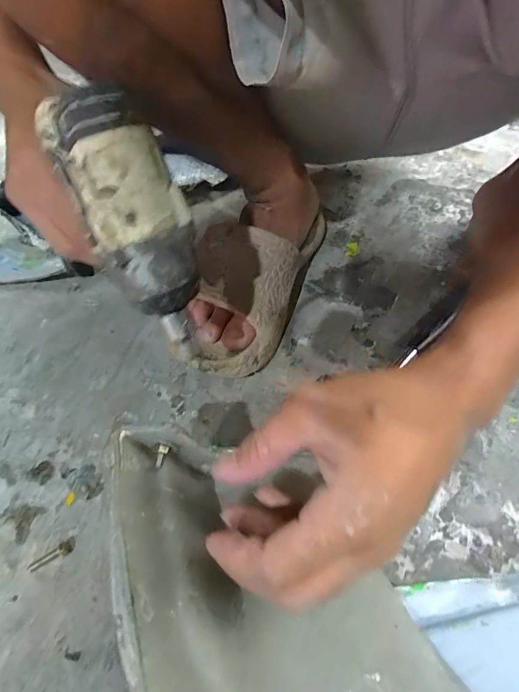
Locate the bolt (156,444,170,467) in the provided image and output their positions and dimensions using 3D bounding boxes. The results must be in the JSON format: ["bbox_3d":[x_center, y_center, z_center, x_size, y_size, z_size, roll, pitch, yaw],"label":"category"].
[{"bbox_3d":[-0.063,0.070,0.242,0.006,0.004,0.014,11,67,13],"label":"bolt"}]

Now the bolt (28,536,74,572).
[{"bbox_3d":[-0.156,0.158,0.284,0.034,0.008,0.010,-34,57,-20],"label":"bolt"}]

